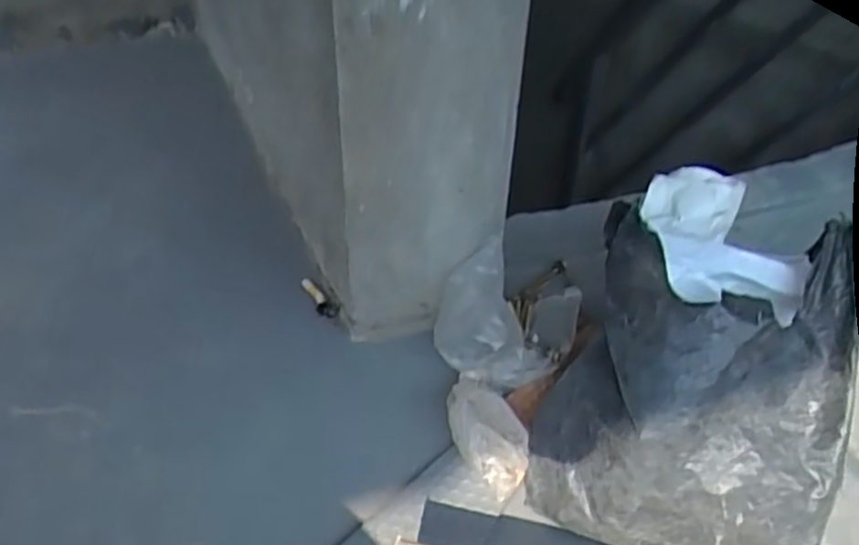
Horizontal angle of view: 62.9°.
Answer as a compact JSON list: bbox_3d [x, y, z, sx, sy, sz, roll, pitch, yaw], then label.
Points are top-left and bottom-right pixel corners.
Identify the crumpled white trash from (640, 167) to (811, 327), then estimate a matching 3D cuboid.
[{"bbox_3d":[0.198,-0.031,0.487,0.107,0.032,0.131,7,41,7],"label":"crumpled white trash"}]

